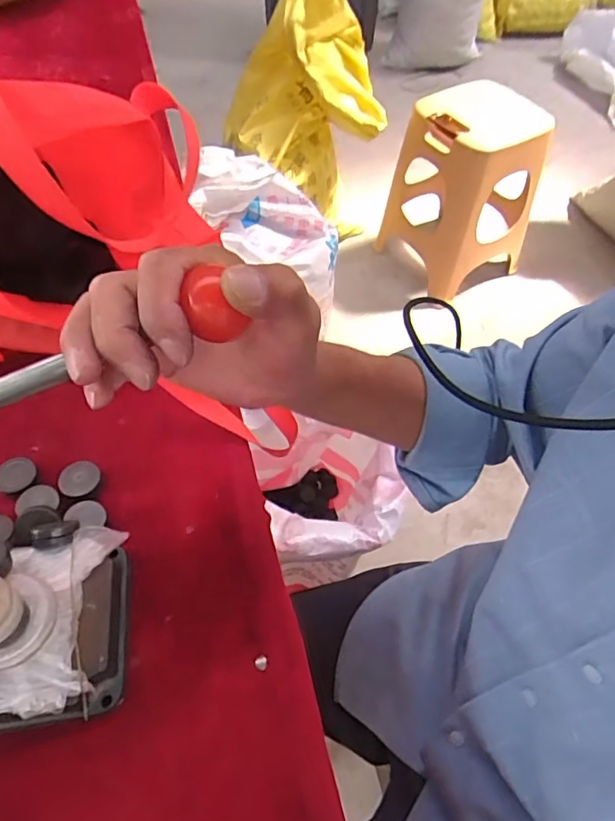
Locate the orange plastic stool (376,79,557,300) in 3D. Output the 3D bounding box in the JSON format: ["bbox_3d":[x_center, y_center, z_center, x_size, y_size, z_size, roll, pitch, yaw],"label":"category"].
[{"bbox_3d":[0.442,-0.641,1.493,0.320,0.474,0.334,-24,60,-17],"label":"orange plastic stool"}]

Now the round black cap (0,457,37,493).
[{"bbox_3d":[-0.245,0.053,0.441,0.030,0.006,0.034,-6,56,-7],"label":"round black cap"}]

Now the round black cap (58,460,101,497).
[{"bbox_3d":[-0.191,0.057,0.441,0.029,0.009,0.032,9,55,3],"label":"round black cap"}]

